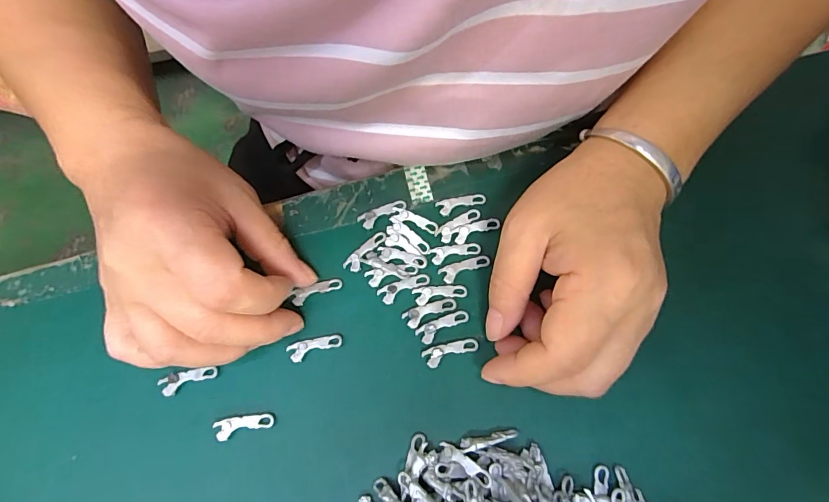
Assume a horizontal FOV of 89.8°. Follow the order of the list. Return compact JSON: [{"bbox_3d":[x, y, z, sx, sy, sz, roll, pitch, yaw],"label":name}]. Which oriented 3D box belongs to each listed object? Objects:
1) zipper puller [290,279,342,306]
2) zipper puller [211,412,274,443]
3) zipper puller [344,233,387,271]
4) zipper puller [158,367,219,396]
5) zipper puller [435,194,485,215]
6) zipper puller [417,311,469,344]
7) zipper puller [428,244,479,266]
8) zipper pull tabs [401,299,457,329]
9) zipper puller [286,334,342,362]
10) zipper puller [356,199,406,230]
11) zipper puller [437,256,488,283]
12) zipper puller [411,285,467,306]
[{"bbox_3d":[-0.053,0.021,0.226,0.027,0.004,0.009,-19,69,-12],"label":"zipper puller"},{"bbox_3d":[-0.084,0.086,0.204,0.028,0.004,0.010,-9,69,-1],"label":"zipper puller"},{"bbox_3d":[-0.028,0.000,0.232,0.010,0.004,0.028,38,75,15],"label":"zipper puller"},{"bbox_3d":[-0.116,0.066,0.214,0.029,0.004,0.009,-20,69,-5],"label":"zipper puller"},{"bbox_3d":[0.027,-0.028,0.240,0.028,0.004,0.010,-13,69,-2],"label":"zipper puller"},{"bbox_3d":[0.015,0.038,0.216,0.028,0.004,0.009,-27,70,-7],"label":"zipper puller"},{"bbox_3d":[0.022,0.001,0.228,0.028,0.004,0.010,-8,69,0],"label":"zipper puller"},{"bbox_3d":[0.008,0.031,0.218,0.028,0.004,0.010,-22,70,-5],"label":"zipper pull tabs"},{"bbox_3d":[-0.052,0.049,0.216,0.027,0.004,0.009,-17,69,-4],"label":"zipper puller"},{"bbox_3d":[-0.018,-0.022,0.241,0.029,0.004,0.010,-28,70,-7],"label":"zipper puller"},{"bbox_3d":[0.027,0.009,0.226,0.028,0.004,0.010,-18,69,-4],"label":"zipper puller"},{"bbox_3d":[0.013,0.022,0.221,0.028,0.004,0.009,-8,69,0],"label":"zipper puller"}]

